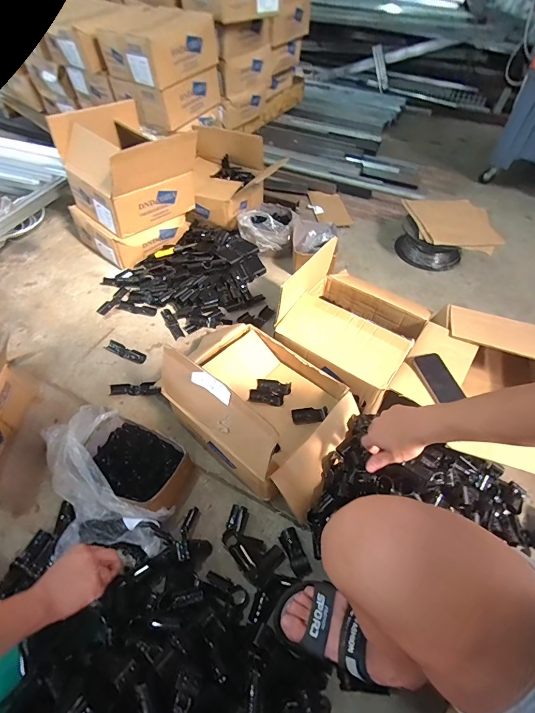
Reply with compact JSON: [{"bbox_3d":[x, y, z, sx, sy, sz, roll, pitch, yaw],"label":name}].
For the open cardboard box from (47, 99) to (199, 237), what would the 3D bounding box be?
[{"bbox_3d":[-0.460,-0.613,1.160,0.339,0.274,0.320,33,57,22],"label":"open cardboard box"}]

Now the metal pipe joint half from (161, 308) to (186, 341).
[{"bbox_3d":[-0.296,-0.103,1.085,0.034,0.022,0.119,-24,56,-20],"label":"metal pipe joint half"}]

